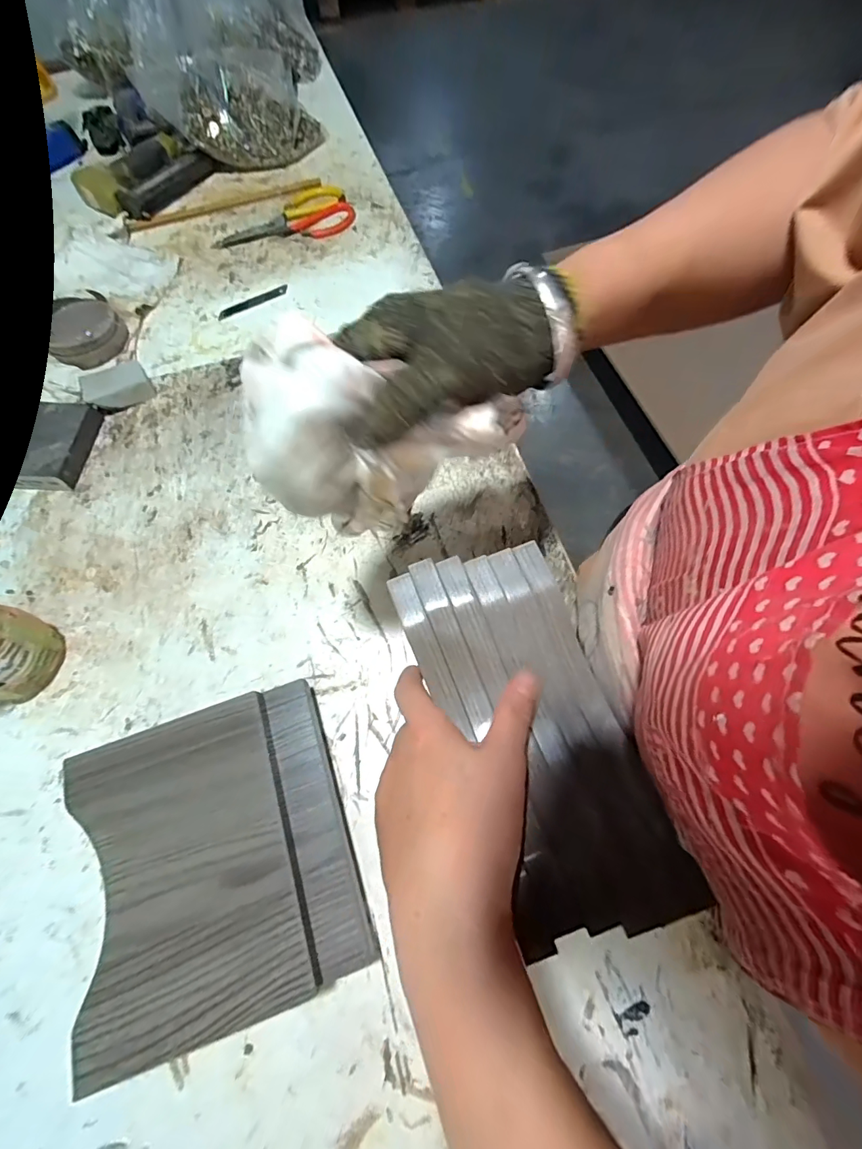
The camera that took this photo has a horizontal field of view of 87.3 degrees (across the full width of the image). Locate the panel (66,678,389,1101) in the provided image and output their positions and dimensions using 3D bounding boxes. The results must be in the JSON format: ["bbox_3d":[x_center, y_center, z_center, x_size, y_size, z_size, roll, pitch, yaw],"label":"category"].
[{"bbox_3d":[-0.148,0.196,0.323,0.170,0.048,0.186,-20,67,-6],"label":"panel"}]

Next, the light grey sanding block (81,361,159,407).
[{"bbox_3d":[-0.356,-0.213,0.513,0.066,0.033,0.035,-28,68,-10],"label":"light grey sanding block"}]

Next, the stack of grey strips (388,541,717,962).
[{"bbox_3d":[0.054,0.076,0.244,0.093,0.028,0.196,-23,68,-8],"label":"stack of grey strips"}]

